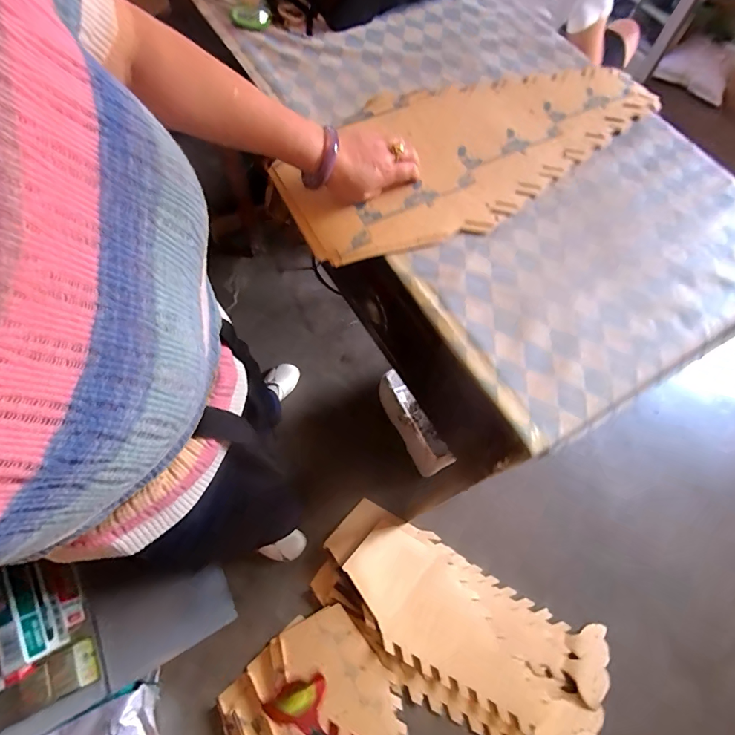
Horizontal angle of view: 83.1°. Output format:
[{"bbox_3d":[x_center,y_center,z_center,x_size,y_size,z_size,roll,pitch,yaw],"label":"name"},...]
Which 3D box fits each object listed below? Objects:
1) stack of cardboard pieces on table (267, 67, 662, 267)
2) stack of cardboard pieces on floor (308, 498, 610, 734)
[{"bbox_3d":[0.145,-0.333,0.611,0.576,0.019,0.266,-35,71,-17],"label":"stack of cardboard pieces on table"},{"bbox_3d":[0.225,0.662,1.043,0.756,0.057,0.345,26,68,10],"label":"stack of cardboard pieces on floor"}]

